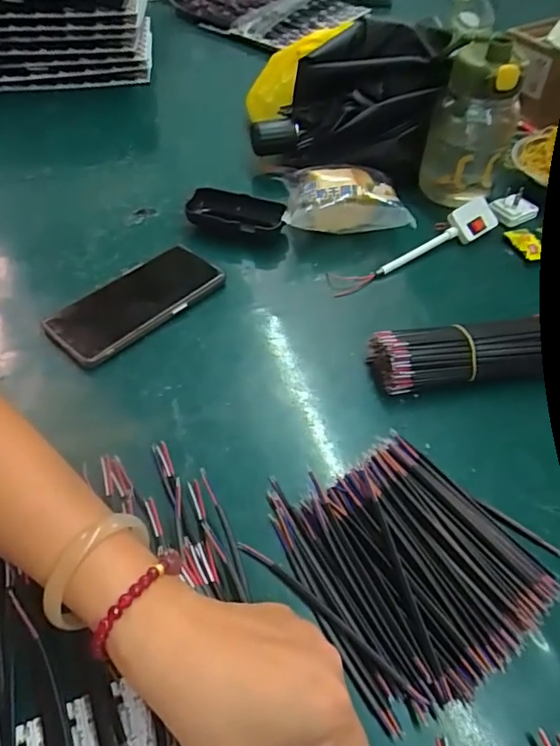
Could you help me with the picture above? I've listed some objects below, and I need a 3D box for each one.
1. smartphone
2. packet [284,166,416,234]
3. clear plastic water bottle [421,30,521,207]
[{"bbox_3d":[-0.136,-0.068,0.493,0.081,0.017,0.160,37,60,25],"label":"smartphone"},{"bbox_3d":[0.068,-0.187,0.557,0.131,0.053,0.088,-4,55,-3],"label":"packet"},{"bbox_3d":[0.206,-0.266,0.559,0.086,0.148,0.085,17,57,12],"label":"clear plastic water bottle"}]

